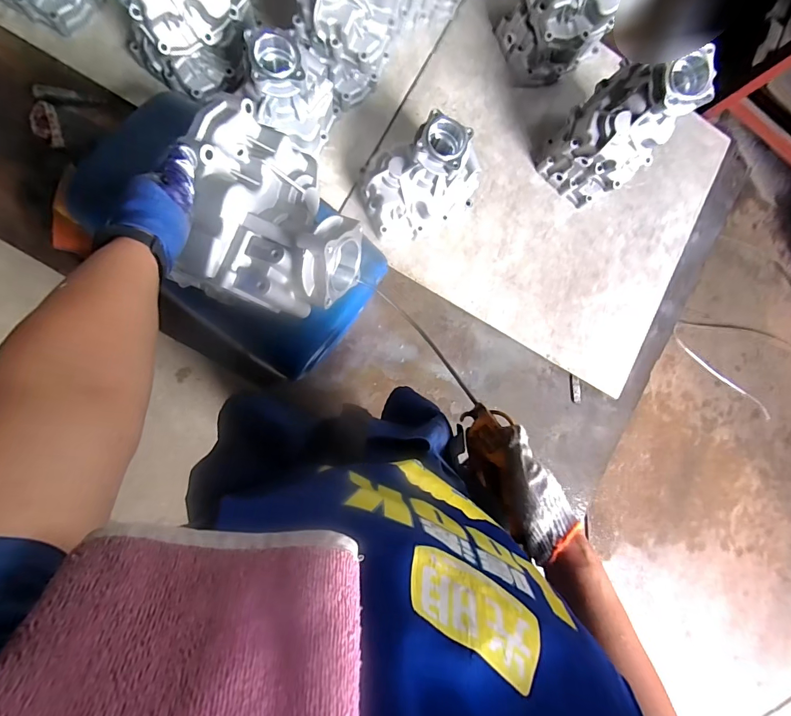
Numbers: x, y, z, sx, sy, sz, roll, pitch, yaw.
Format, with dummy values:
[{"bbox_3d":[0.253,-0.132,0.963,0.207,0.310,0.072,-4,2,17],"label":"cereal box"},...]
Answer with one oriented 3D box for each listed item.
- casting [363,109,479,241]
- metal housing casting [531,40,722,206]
[{"bbox_3d":[0.053,-0.359,0.823,0.220,0.198,0.167,-30,93,-10],"label":"casting"},{"bbox_3d":[0.450,-0.460,0.832,0.142,0.322,0.187,-40,95,-10],"label":"metal housing casting"}]

